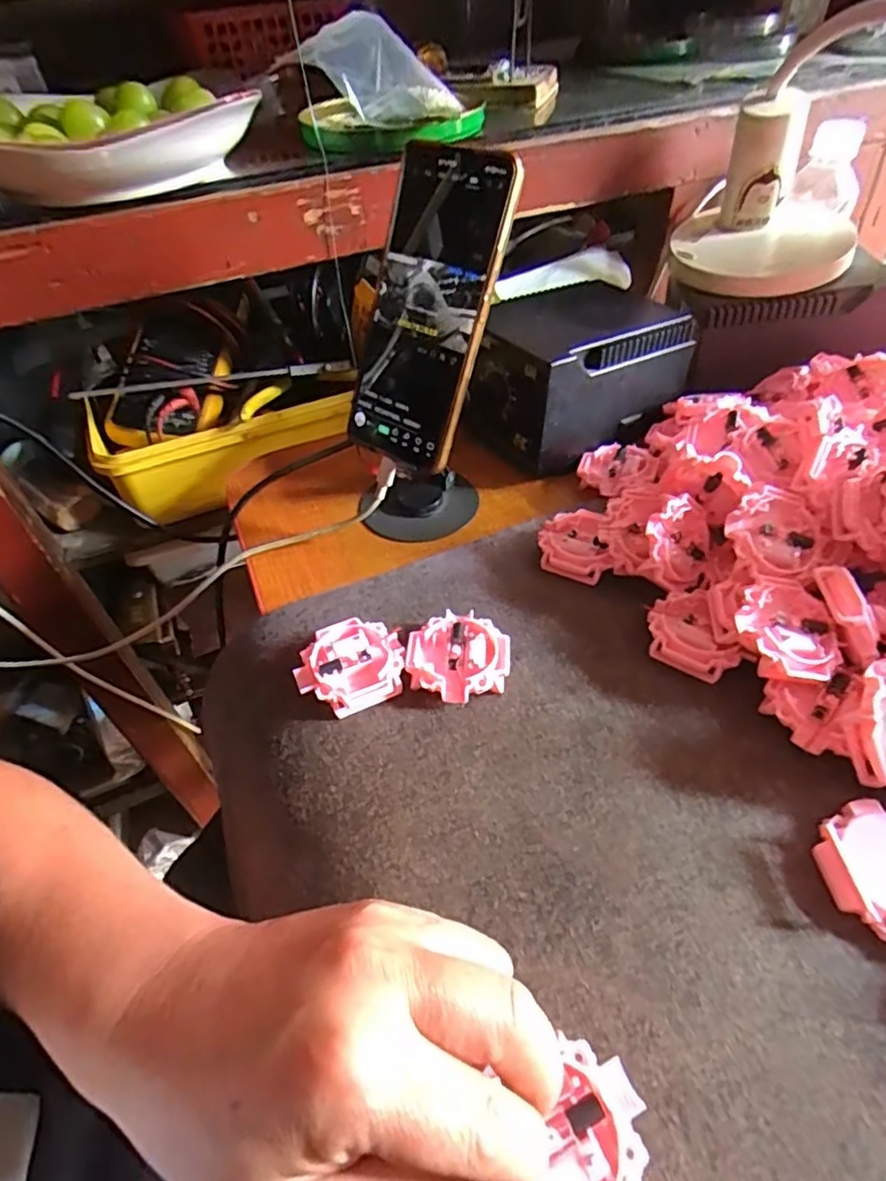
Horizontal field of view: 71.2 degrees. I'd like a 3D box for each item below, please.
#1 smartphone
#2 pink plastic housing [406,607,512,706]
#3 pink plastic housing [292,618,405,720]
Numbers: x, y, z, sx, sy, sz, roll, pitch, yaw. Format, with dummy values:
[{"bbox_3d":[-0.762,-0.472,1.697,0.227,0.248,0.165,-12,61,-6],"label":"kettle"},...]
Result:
[{"bbox_3d":[-0.012,-0.155,0.352,0.076,0.164,0.013,29,24,29],"label":"smartphone"},{"bbox_3d":[0.008,0.036,0.324,0.051,0.015,0.050,-2,46,2],"label":"pink plastic housing"},{"bbox_3d":[-0.048,0.040,0.323,0.054,0.017,0.047,-18,48,-12],"label":"pink plastic housing"}]

